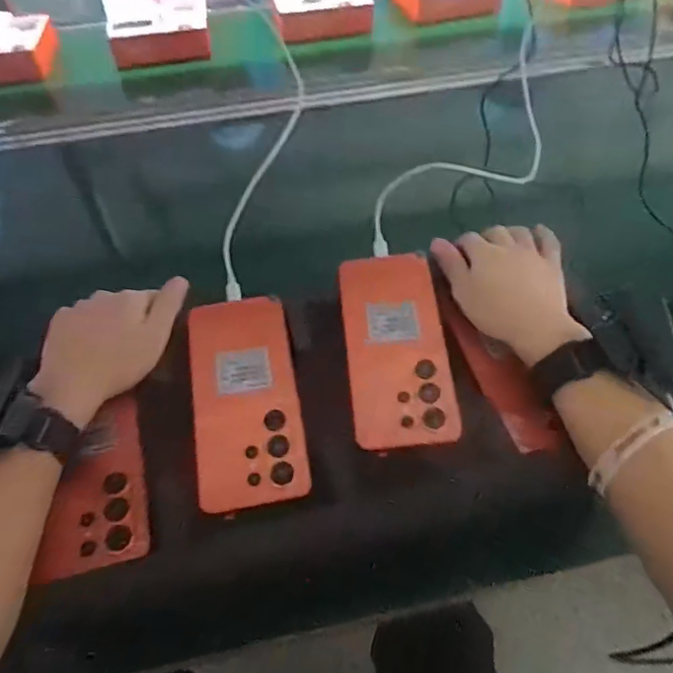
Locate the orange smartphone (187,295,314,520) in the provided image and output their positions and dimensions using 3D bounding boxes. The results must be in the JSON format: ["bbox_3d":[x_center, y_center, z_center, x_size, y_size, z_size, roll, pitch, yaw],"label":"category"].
[{"bbox_3d":[-0.069,0.044,0.420,0.077,0.005,0.167,-8,59,-7],"label":"orange smartphone"}]

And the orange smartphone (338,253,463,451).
[{"bbox_3d":[0.047,0.005,0.440,0.078,0.005,0.167,-6,61,2],"label":"orange smartphone"}]

